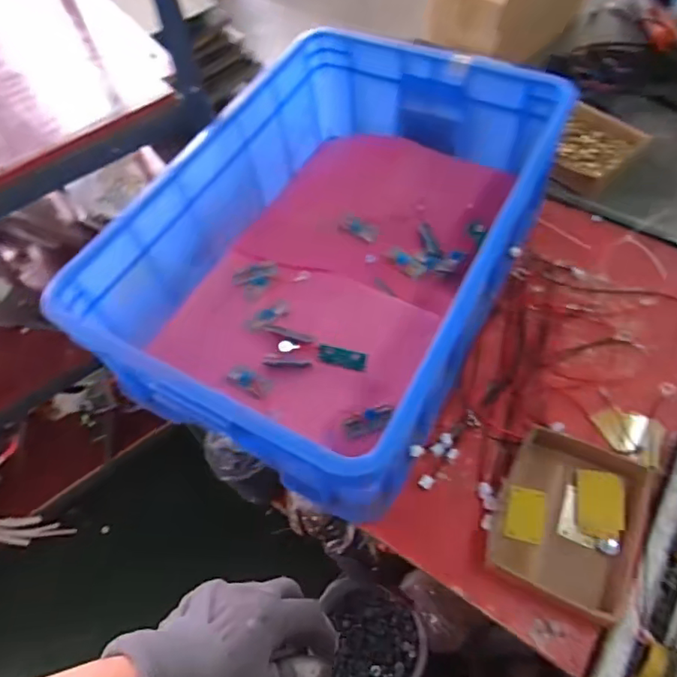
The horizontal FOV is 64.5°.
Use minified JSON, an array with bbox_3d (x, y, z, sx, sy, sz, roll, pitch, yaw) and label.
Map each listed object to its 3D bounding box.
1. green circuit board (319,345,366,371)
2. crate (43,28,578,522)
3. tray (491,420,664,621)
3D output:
[{"bbox_3d":[0.004,0.026,0.715,0.066,0.005,0.023,12,85,20],"label":"green circuit board"},{"bbox_3d":[0.003,-0.136,0.730,0.421,0.202,0.603,24,63,18],"label":"crate"},{"bbox_3d":[0.255,0.198,0.592,0.146,0.054,0.184,23,62,18],"label":"tray"}]

